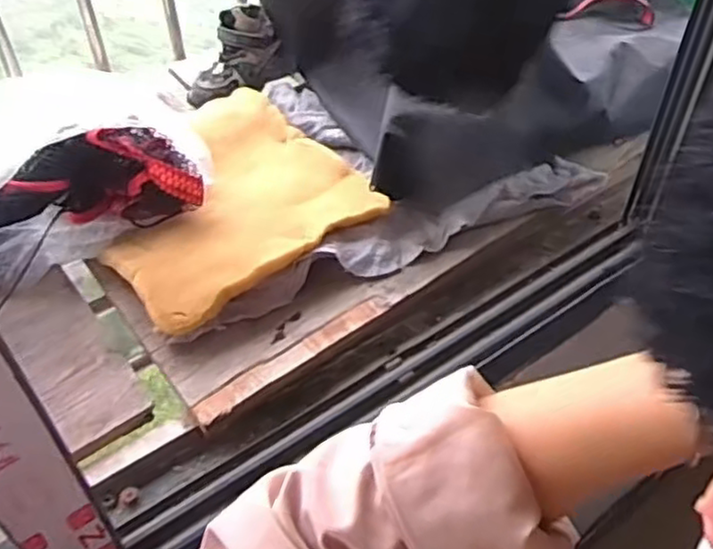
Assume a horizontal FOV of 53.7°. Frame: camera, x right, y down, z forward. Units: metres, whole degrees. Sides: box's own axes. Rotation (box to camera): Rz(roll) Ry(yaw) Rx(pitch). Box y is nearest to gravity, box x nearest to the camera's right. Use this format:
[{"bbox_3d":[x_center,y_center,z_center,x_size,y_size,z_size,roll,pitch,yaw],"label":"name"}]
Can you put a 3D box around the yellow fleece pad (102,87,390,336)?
[{"bbox_3d":[-0.150,-0.091,0.766,0.271,0.025,0.297,-29,51,-25],"label":"yellow fleece pad"}]

